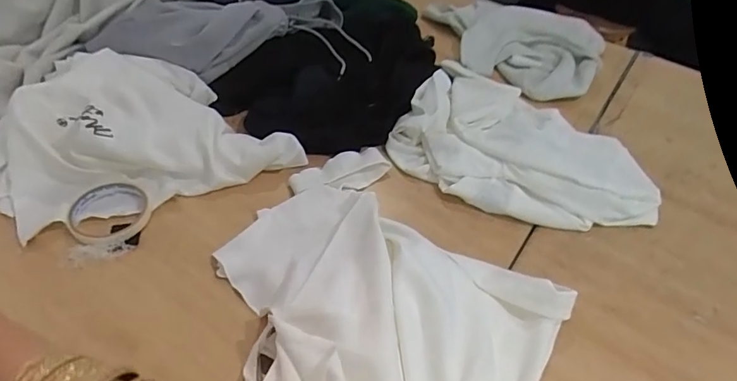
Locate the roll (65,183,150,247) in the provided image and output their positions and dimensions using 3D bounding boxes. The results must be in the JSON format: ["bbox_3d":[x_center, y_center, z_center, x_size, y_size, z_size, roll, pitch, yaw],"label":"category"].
[{"bbox_3d":[-0.300,0.028,0.531,0.085,0.014,0.092,4,44,-4],"label":"roll"}]

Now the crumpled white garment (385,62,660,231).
[{"bbox_3d":[0.233,-0.080,0.700,0.377,0.051,0.308,13,44,6],"label":"crumpled white garment"}]

